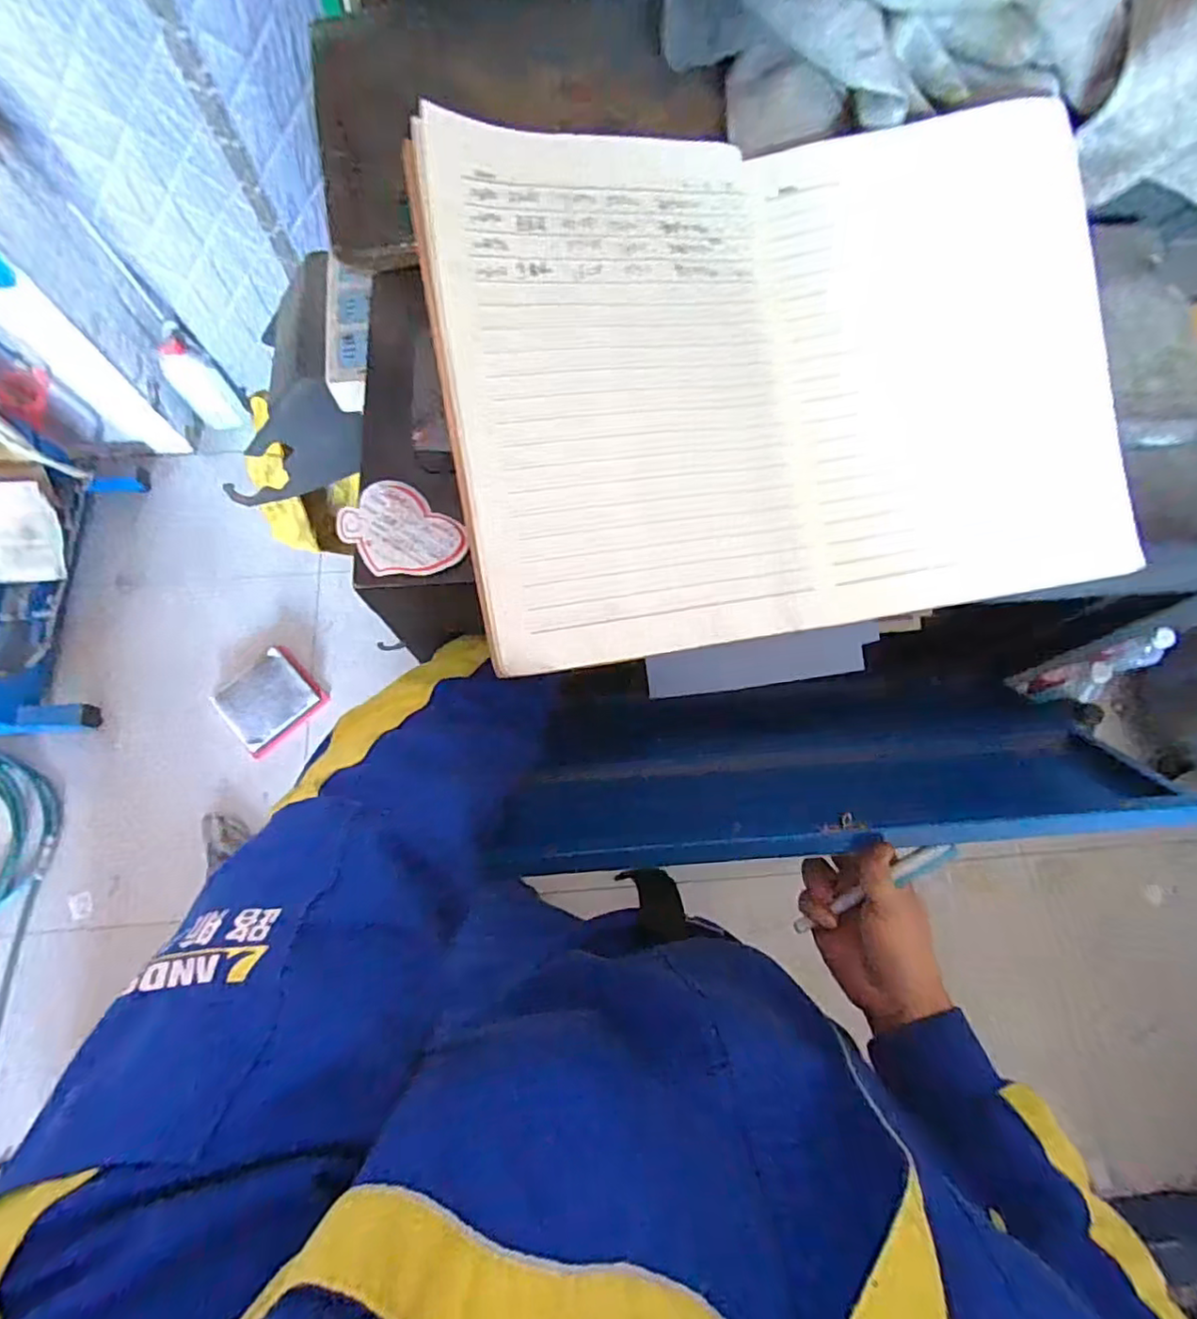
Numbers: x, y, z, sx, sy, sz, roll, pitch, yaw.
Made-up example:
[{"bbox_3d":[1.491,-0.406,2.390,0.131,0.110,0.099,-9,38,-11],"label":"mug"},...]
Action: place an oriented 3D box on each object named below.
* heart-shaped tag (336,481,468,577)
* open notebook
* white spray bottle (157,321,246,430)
[{"bbox_3d":[-0.107,-0.069,0.334,0.067,0.004,0.048,41,79,10],"label":"heart-shaped tag"},{"bbox_3d":[0.100,-0.142,0.314,0.345,0.026,0.249,-10,93,-10],"label":"open notebook"},{"bbox_3d":[-0.976,-0.673,1.505,0.081,0.265,0.102,43,76,12],"label":"white spray bottle"}]

